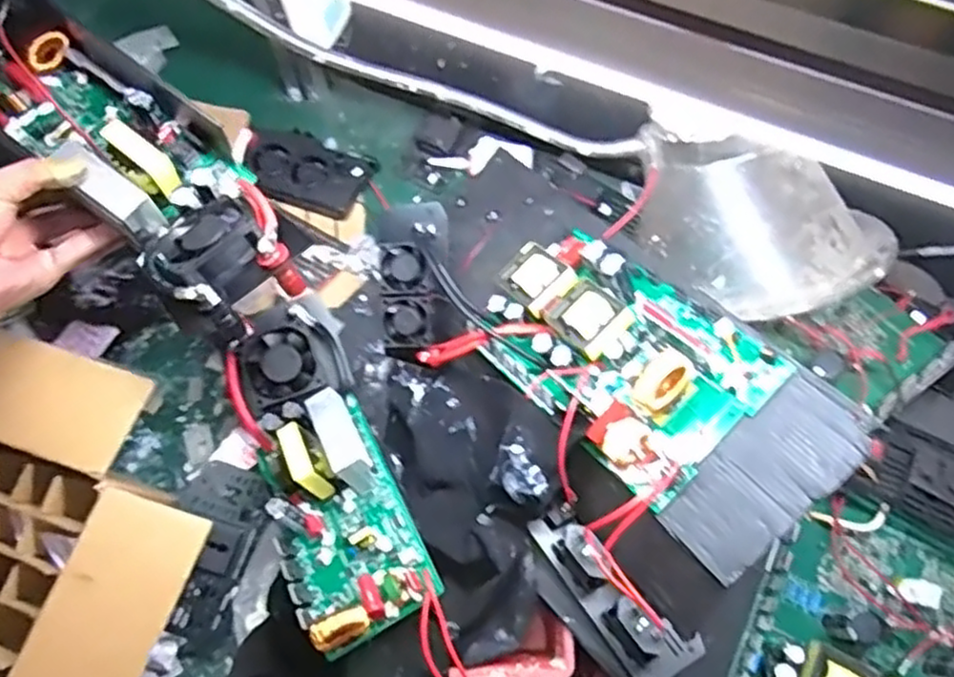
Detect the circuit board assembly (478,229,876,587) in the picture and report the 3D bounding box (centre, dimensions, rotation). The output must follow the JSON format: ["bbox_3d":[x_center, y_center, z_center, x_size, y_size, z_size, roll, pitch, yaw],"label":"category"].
[{"bbox_3d":[0.111,0.019,0.484,0.133,0.051,0.268,-43,60,-4],"label":"circuit board assembly"}]

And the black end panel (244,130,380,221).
[{"bbox_3d":[-0.161,-0.159,0.691,0.112,0.032,0.069,18,72,6],"label":"black end panel"}]

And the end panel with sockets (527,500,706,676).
[{"bbox_3d":[0.090,0.174,0.484,0.051,0.051,0.133,-40,76,-12],"label":"end panel with sockets"}]

